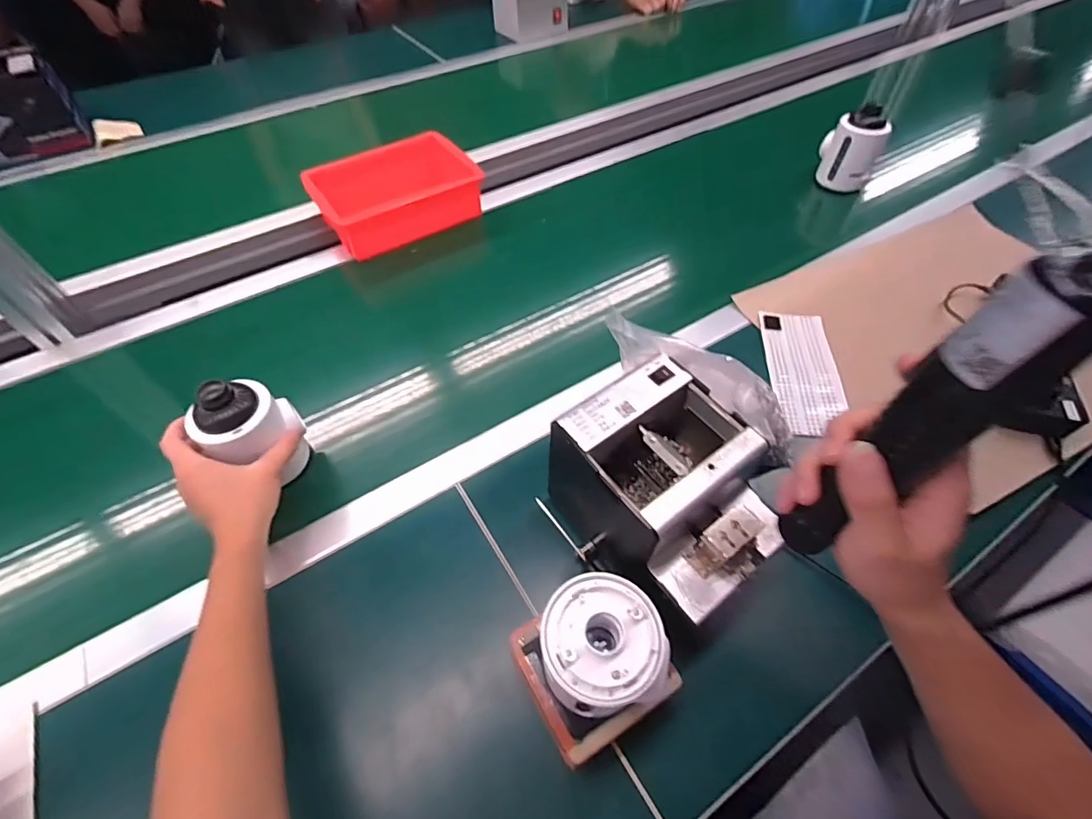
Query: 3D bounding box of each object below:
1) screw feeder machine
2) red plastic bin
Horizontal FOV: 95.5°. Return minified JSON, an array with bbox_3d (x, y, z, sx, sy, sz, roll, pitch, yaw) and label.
[{"bbox_3d":[0.104,0.077,0.434,0.138,0.134,0.178,-28,59,-18],"label":"screw feeder machine"},{"bbox_3d":[-0.245,-0.354,0.818,0.250,0.083,0.151,-29,59,-18],"label":"red plastic bin"}]

